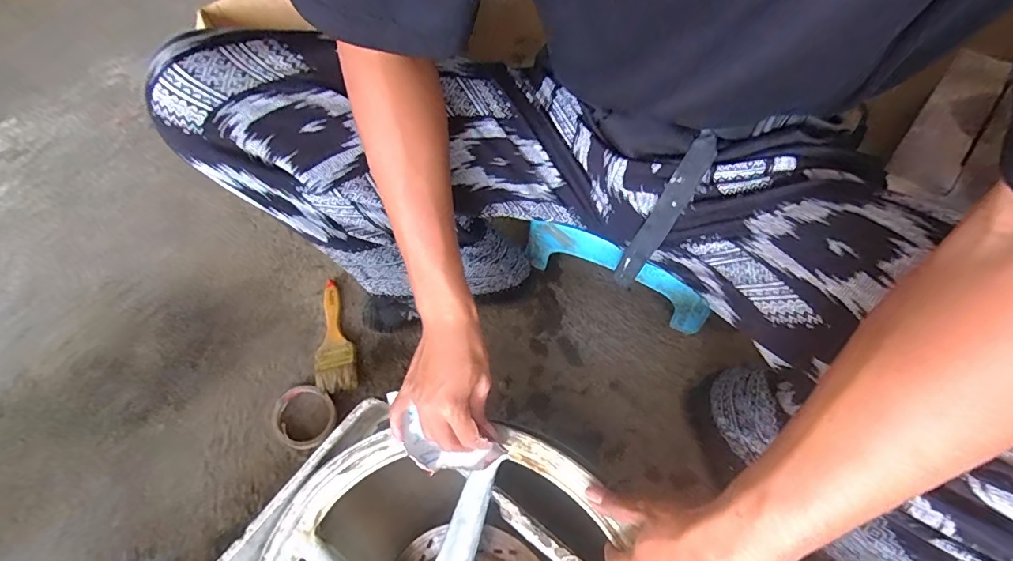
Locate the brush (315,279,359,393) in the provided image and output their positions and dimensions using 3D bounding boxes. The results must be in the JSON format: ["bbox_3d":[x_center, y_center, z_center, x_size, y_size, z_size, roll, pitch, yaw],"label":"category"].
[{"bbox_3d":[-0.266,0.083,0.718,0.057,0.021,0.177,-18,63,-6],"label":"brush"}]

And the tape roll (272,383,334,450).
[{"bbox_3d":[-0.286,0.191,0.665,0.093,0.013,0.082,26,67,16],"label":"tape roll"}]

